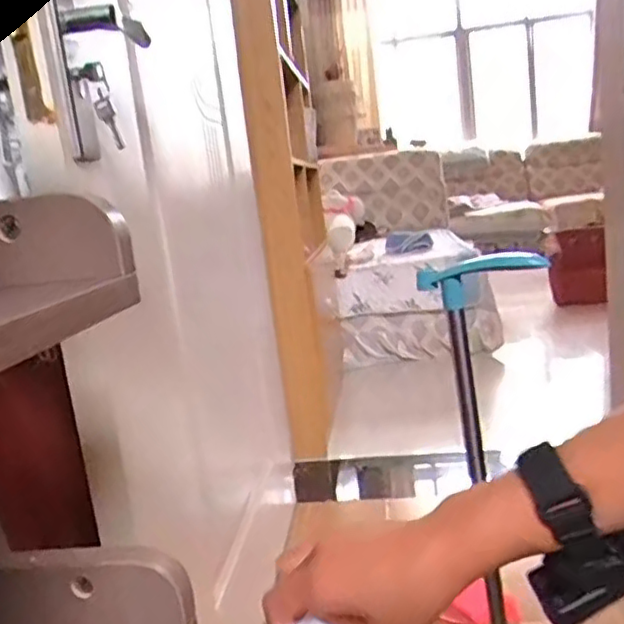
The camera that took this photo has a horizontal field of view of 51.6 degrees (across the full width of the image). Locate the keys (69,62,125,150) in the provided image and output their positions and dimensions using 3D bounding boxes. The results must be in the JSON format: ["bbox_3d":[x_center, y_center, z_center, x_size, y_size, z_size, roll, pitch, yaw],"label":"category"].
[{"bbox_3d":[-0.216,-0.207,0.649,0.037,0.079,0.014,-9,10,-14],"label":"keys"}]

